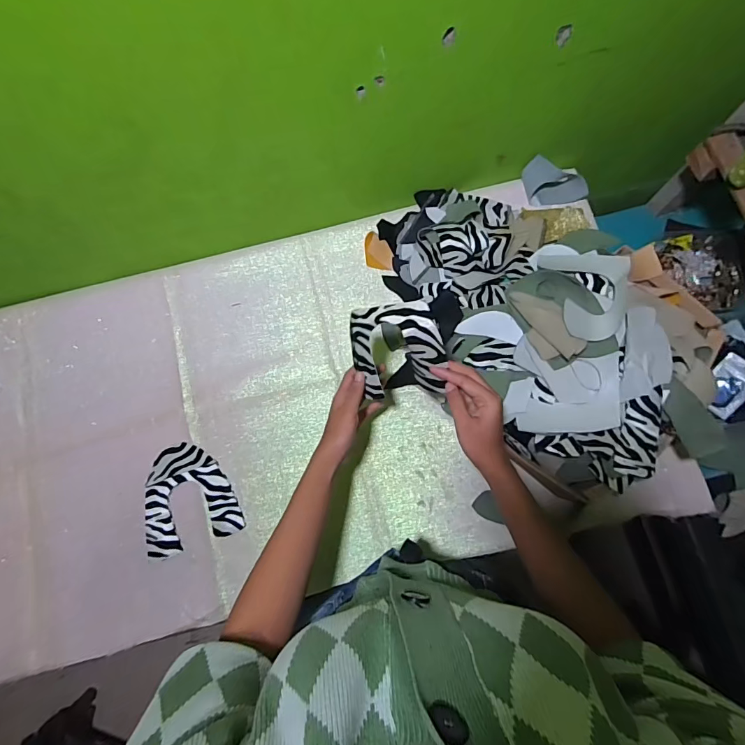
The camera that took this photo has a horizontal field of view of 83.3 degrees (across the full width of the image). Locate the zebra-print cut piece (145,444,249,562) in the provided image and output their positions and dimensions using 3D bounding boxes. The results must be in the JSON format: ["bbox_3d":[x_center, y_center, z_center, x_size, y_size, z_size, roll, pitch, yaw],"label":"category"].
[{"bbox_3d":[-0.298,0.197,0.672,0.147,0.010,0.160,-20,77,-3],"label":"zebra-print cut piece"}]

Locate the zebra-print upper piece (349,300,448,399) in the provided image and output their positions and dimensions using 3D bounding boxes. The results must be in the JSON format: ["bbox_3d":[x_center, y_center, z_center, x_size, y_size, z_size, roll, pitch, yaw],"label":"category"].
[{"bbox_3d":[0.029,-0.026,0.519,0.132,0.025,0.116,1,108,37],"label":"zebra-print upper piece"}]

